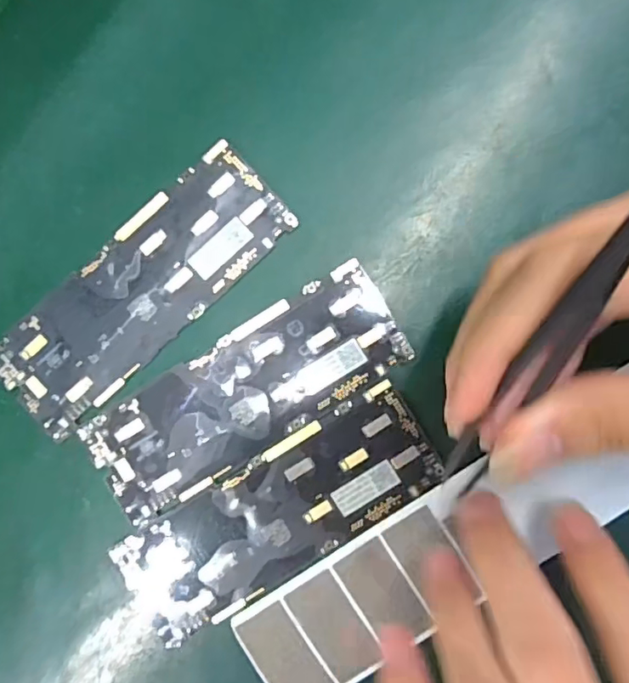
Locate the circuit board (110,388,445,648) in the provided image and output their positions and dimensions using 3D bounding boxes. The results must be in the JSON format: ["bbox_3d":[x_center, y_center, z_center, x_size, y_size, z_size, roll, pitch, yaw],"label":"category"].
[{"bbox_3d":[-0.013,0.066,0.211,0.122,0.004,0.043,-31,88,1],"label":"circuit board"}]

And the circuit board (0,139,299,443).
[{"bbox_3d":[-0.066,-0.020,0.215,0.124,0.004,0.044,-42,88,1],"label":"circuit board"}]

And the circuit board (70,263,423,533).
[{"bbox_3d":[-0.025,0.019,0.212,0.122,0.004,0.044,-32,88,1],"label":"circuit board"}]

